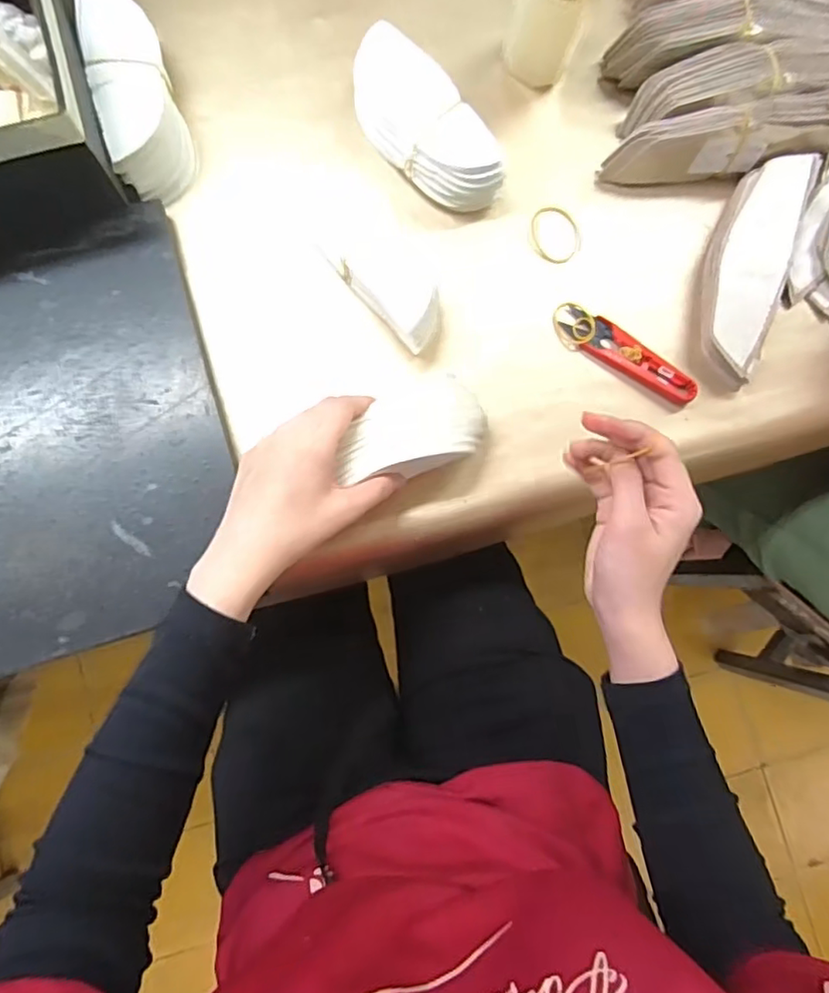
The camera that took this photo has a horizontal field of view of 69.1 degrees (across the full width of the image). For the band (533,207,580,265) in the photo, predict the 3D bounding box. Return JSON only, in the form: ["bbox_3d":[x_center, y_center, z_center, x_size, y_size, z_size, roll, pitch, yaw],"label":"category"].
[{"bbox_3d":[0.115,-0.210,0.485,0.042,0.004,0.044,0,89,-10],"label":"band"}]

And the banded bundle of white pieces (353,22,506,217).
[{"bbox_3d":[0.006,-0.280,0.458,0.059,0.041,0.142,-36,88,-6],"label":"banded bundle of white pieces"}]

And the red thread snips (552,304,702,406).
[{"bbox_3d":[0.166,-0.111,0.470,0.121,0.012,0.029,34,84,0],"label":"red thread snips"}]

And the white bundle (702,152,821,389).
[{"bbox_3d":[0.260,-0.179,0.466,0.058,0.033,0.169,21,84,-1],"label":"white bundle"}]

